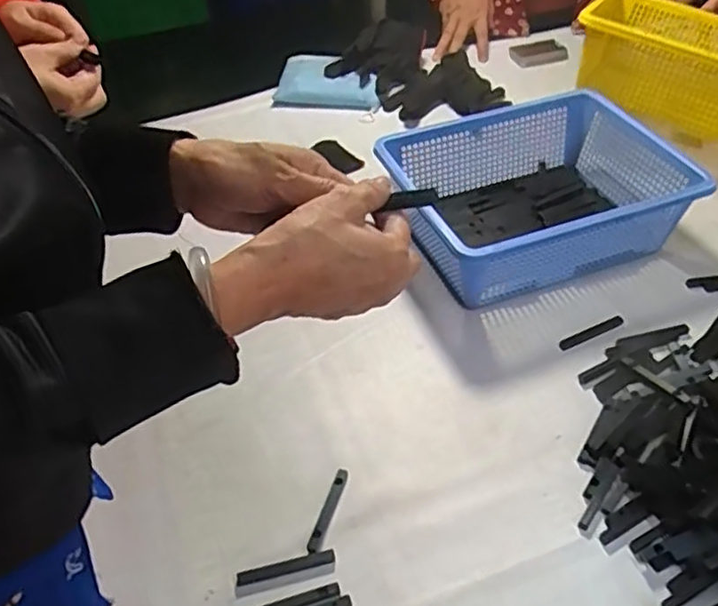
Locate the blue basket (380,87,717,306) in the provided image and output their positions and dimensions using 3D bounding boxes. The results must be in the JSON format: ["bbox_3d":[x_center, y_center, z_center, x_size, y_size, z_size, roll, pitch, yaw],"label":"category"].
[{"bbox_3d":[0.209,-0.129,0.792,0.308,0.100,0.241,-14,45,-13],"label":"blue basket"}]

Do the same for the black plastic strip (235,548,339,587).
[{"bbox_3d":[-0.056,0.203,0.520,0.075,0.004,0.011,-11,44,-9],"label":"black plastic strip"}]

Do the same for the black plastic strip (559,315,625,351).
[{"bbox_3d":[0.241,0.030,0.700,0.078,0.004,0.013,-20,46,-18],"label":"black plastic strip"}]

